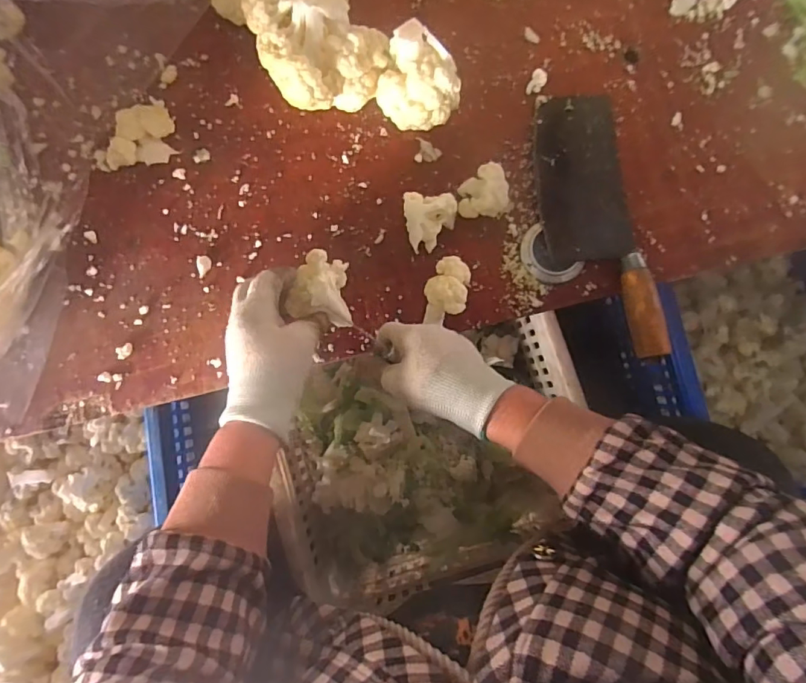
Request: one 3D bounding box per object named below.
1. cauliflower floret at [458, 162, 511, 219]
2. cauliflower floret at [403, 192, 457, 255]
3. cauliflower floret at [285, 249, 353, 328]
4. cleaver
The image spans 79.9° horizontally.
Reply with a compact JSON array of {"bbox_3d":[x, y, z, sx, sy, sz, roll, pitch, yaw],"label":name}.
[{"bbox_3d":[0.077,-0.145,0.467,0.049,0.024,0.046,0,85,0],"label":"cauliflower floret"},{"bbox_3d":[0.026,-0.113,0.460,0.049,0.032,0.052,0,85,0],"label":"cauliflower floret"},{"bbox_3d":[-0.073,-0.049,0.439,0.057,0.034,0.059,12,85,1],"label":"cauliflower floret"},{"bbox_3d":[0.183,-0.114,0.459,0.095,0.032,0.266,-7,85,-1],"label":"cleaver"}]

